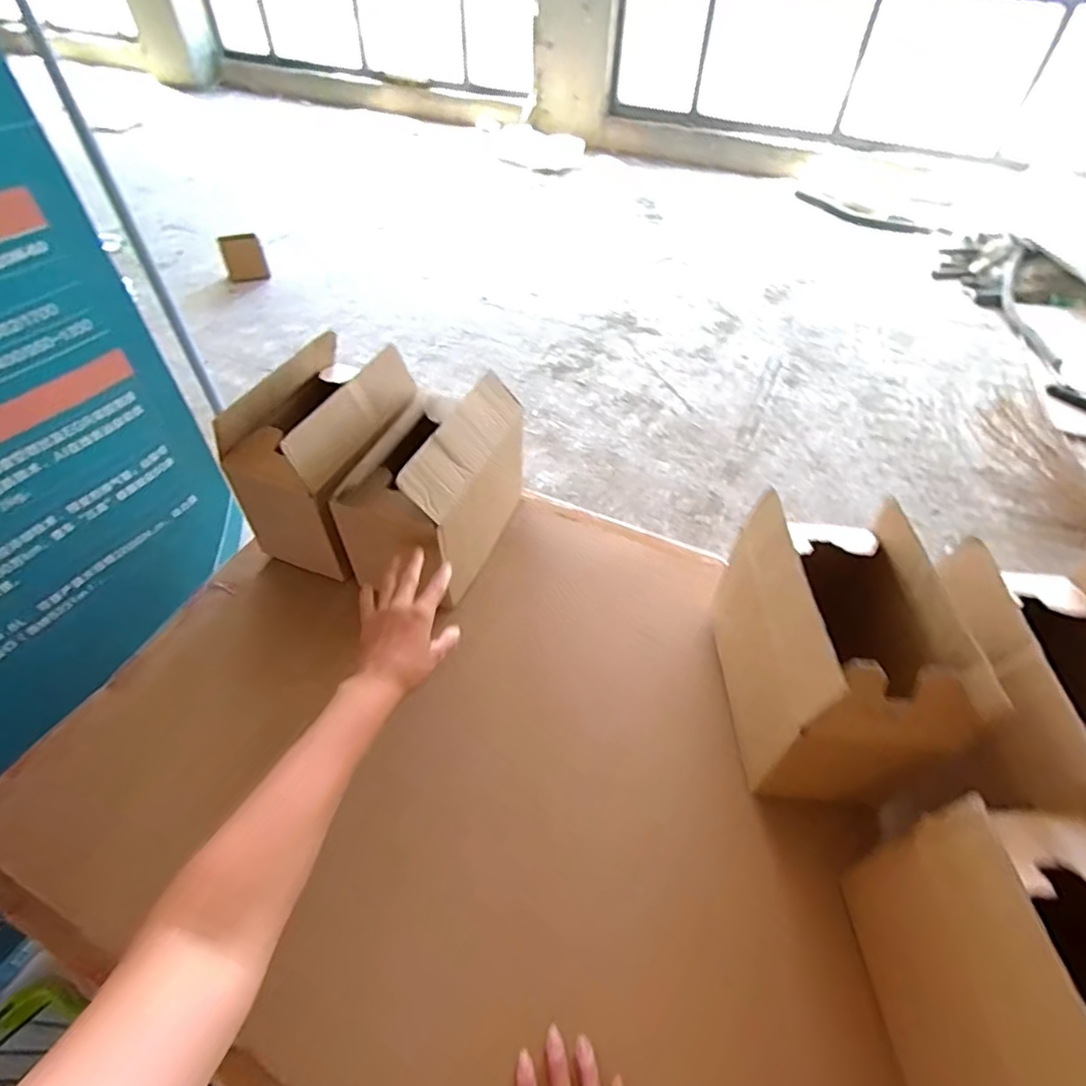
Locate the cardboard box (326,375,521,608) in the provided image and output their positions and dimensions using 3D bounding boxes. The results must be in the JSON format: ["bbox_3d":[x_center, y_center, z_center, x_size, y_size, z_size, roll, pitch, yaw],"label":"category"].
[{"bbox_3d":[-0.136,-0.068,0.735,0.135,0.200,0.239,18,51,14],"label":"cardboard box"}]

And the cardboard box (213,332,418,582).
[{"bbox_3d":[-0.271,-0.116,0.763,0.150,0.209,0.215,20,51,15],"label":"cardboard box"}]

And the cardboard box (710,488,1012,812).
[{"bbox_3d":[0.276,0.104,0.580,0.134,0.206,0.235,0,49,-1],"label":"cardboard box"}]

